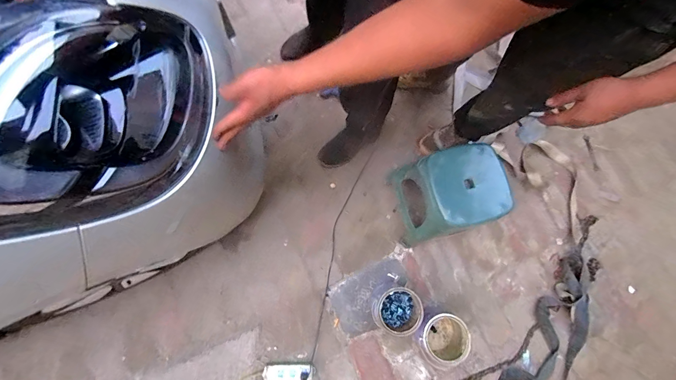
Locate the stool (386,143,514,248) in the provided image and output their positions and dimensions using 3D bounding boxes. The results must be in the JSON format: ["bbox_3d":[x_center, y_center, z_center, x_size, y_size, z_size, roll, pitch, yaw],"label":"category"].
[{"bbox_3d":[0.371,0.015,1.082,0.285,0.342,0.274,-11,81,-6],"label":"stool"}]

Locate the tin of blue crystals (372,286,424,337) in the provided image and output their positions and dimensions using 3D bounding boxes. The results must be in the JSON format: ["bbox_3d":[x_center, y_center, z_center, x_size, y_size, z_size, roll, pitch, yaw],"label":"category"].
[{"bbox_3d":[0.206,0.428,1.111,0.165,0.139,0.149,15,79,-2],"label":"tin of blue crystals"}]

